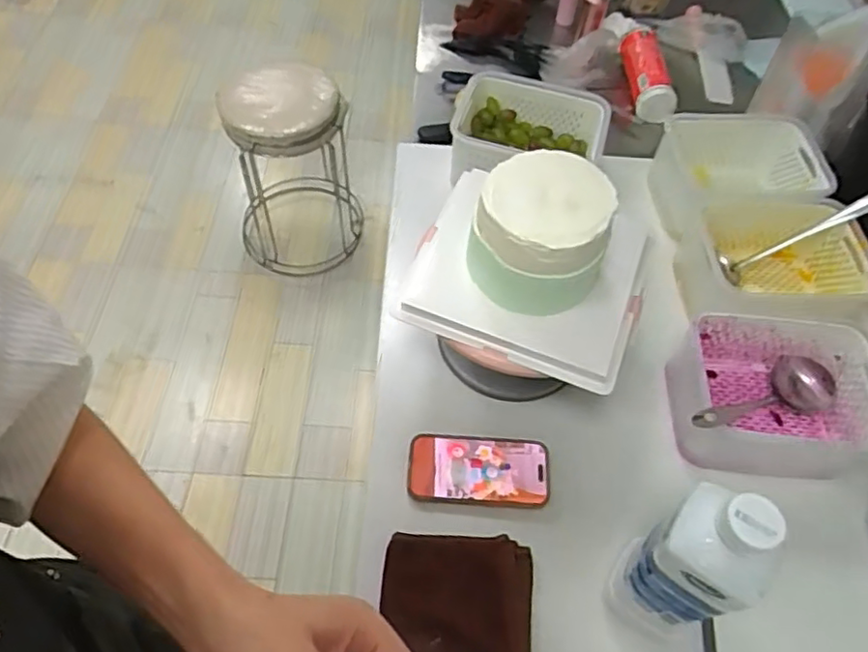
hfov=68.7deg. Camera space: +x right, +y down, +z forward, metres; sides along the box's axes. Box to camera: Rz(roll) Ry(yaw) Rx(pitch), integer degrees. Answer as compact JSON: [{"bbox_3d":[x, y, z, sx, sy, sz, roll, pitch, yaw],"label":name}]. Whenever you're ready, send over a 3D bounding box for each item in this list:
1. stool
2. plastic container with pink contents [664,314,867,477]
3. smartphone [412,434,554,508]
[{"bbox_3d":[-0.372,-0.421,1.718,0.334,0.489,0.342,-6,57,-8],"label":"stool"},{"bbox_3d":[0.373,0.077,0.710,0.215,0.106,0.151,7,56,0],"label":"plastic container with pink contents"},{"bbox_3d":[0.050,0.156,0.690,0.151,0.015,0.072,6,56,0],"label":"smartphone"}]

